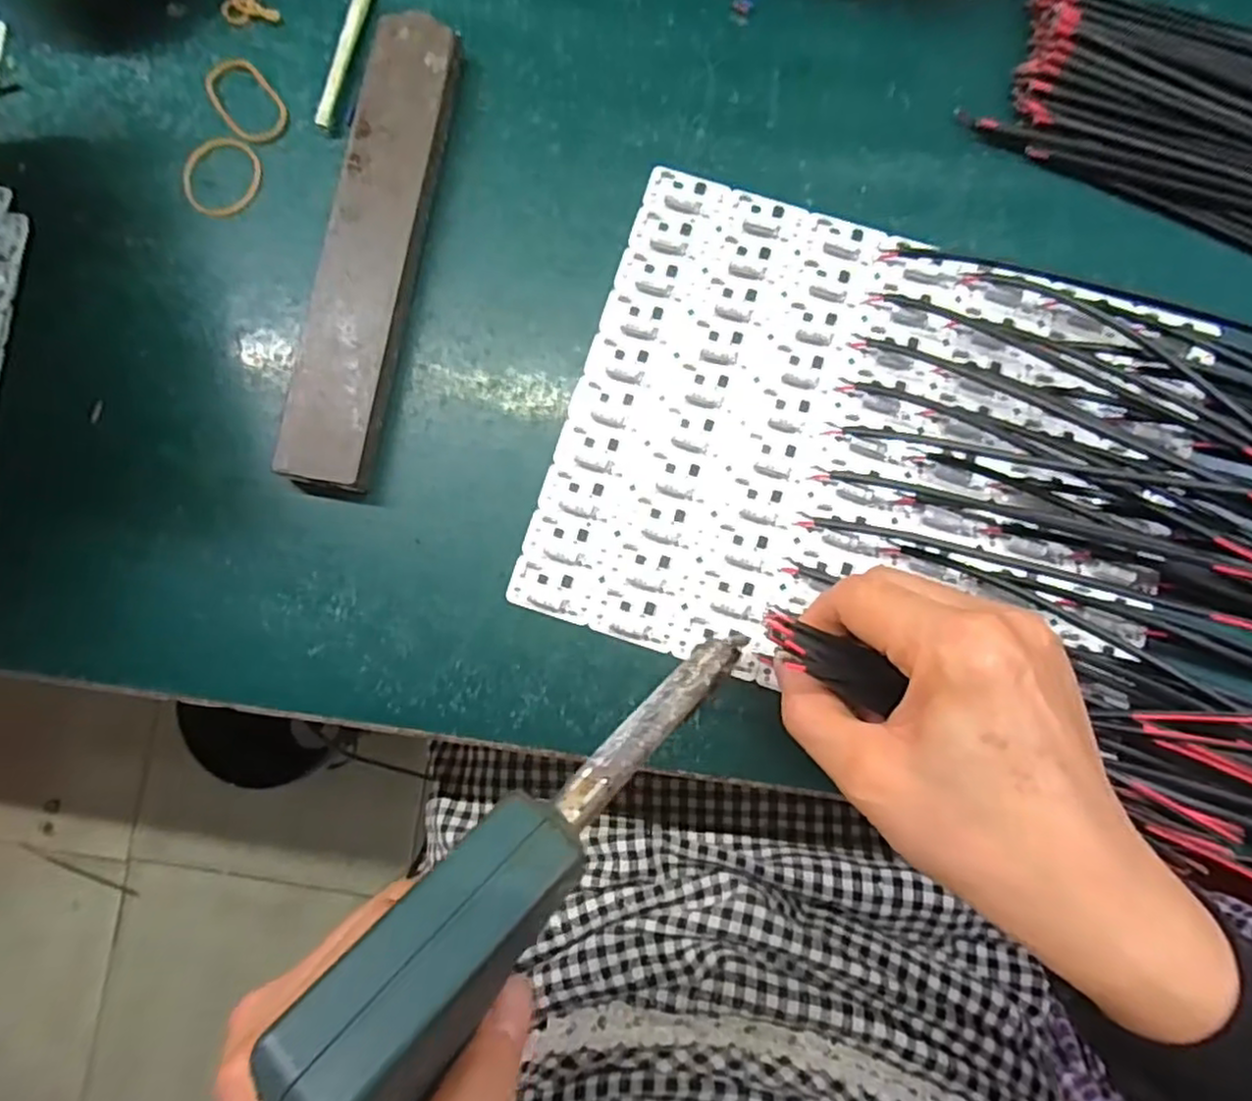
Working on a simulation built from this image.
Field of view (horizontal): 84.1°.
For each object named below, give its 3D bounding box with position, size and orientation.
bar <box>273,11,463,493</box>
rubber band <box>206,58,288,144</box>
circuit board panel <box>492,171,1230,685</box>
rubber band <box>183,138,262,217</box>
[{"bbox_3d":[-0.106,-0.124,0.291,0.036,0.017,0.198,9,84,3],"label":"bar"},{"bbox_3d":[-0.169,-0.200,0.308,0.026,0.004,0.044,-41,84,-2],"label":"rubber band"},{"bbox_3d":[0.097,-0.037,0.282,0.238,0.006,0.192,18,85,4],"label":"circuit board panel"},{"bbox_3d":[-0.177,-0.163,0.302,0.035,0.004,0.033,0,84,2],"label":"rubber band"}]

